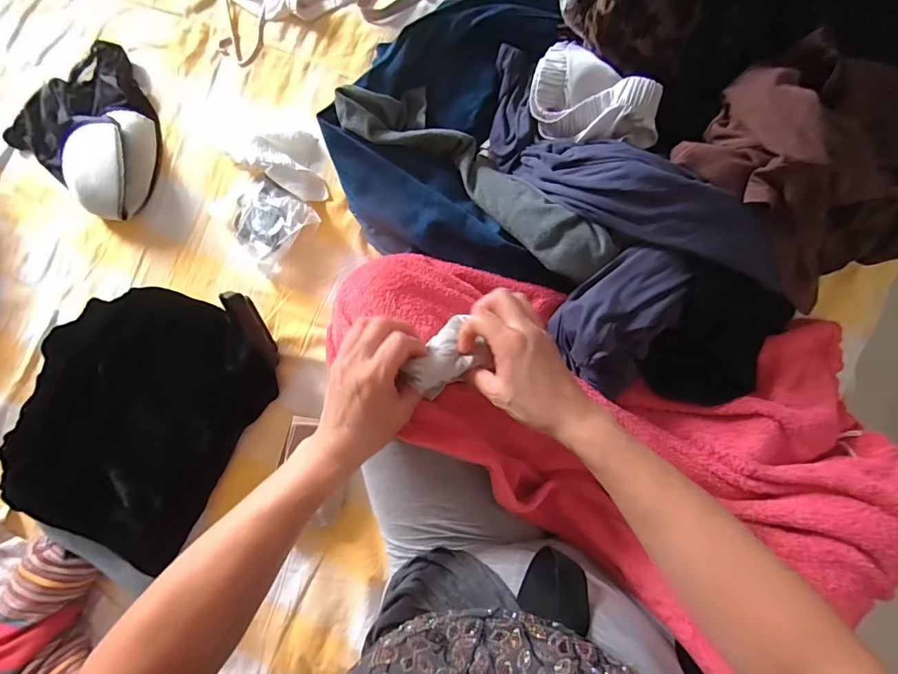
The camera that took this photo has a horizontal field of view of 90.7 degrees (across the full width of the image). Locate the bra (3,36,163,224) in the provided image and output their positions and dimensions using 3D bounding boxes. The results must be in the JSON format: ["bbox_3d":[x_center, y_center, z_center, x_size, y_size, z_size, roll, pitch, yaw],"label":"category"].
[{"bbox_3d":[-0.497,-0.300,0.614,0.238,0.052,0.193,37,91,9],"label":"bra"}]

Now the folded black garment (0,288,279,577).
[{"bbox_3d":[-0.386,0.089,0.550,0.256,0.098,0.294,25,89,10],"label":"folded black garment"}]

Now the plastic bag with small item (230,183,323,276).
[{"bbox_3d":[-0.243,-0.146,0.585,0.105,0.031,0.109,39,91,9],"label":"plastic bag with small item"}]

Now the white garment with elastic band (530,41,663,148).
[{"bbox_3d":[0.149,-0.245,0.463,0.150,0.054,0.084,41,92,9],"label":"white garment with elastic band"}]

